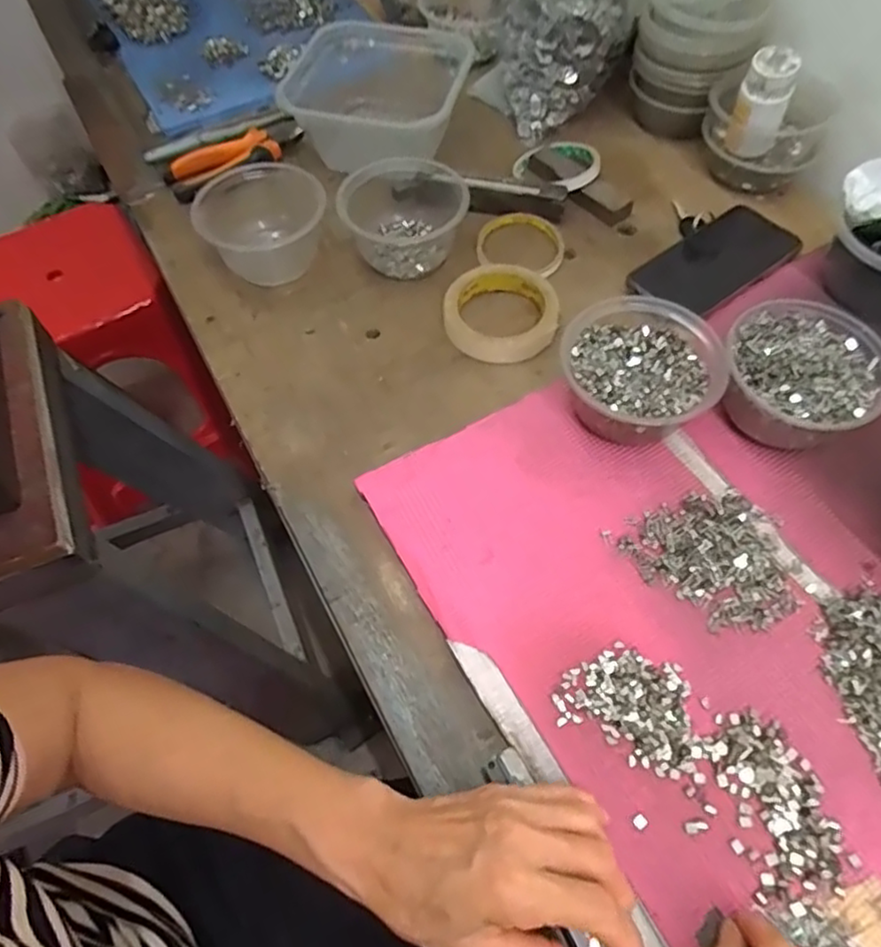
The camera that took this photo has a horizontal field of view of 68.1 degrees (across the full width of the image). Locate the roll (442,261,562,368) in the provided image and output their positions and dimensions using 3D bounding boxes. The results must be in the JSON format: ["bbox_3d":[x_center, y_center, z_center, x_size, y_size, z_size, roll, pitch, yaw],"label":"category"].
[{"bbox_3d":[0.053,-0.144,0.575,0.097,0.022,0.099,-1,60,2],"label":"roll"}]

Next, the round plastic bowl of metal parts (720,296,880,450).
[{"bbox_3d":[0.270,-0.071,0.492,0.109,0.062,0.116,-1,60,2],"label":"round plastic bowl of metal parts"}]

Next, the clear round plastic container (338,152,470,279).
[{"bbox_3d":[-0.034,-0.250,0.619,0.112,0.064,0.117,-1,60,2],"label":"clear round plastic container"}]

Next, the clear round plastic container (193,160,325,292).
[{"bbox_3d":[-0.166,-0.226,0.605,0.104,0.062,0.112,-1,60,2],"label":"clear round plastic container"}]

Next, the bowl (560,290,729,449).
[{"bbox_3d":[0.149,-0.075,0.500,0.111,0.059,0.114,-1,60,2],"label":"bowl"}]

